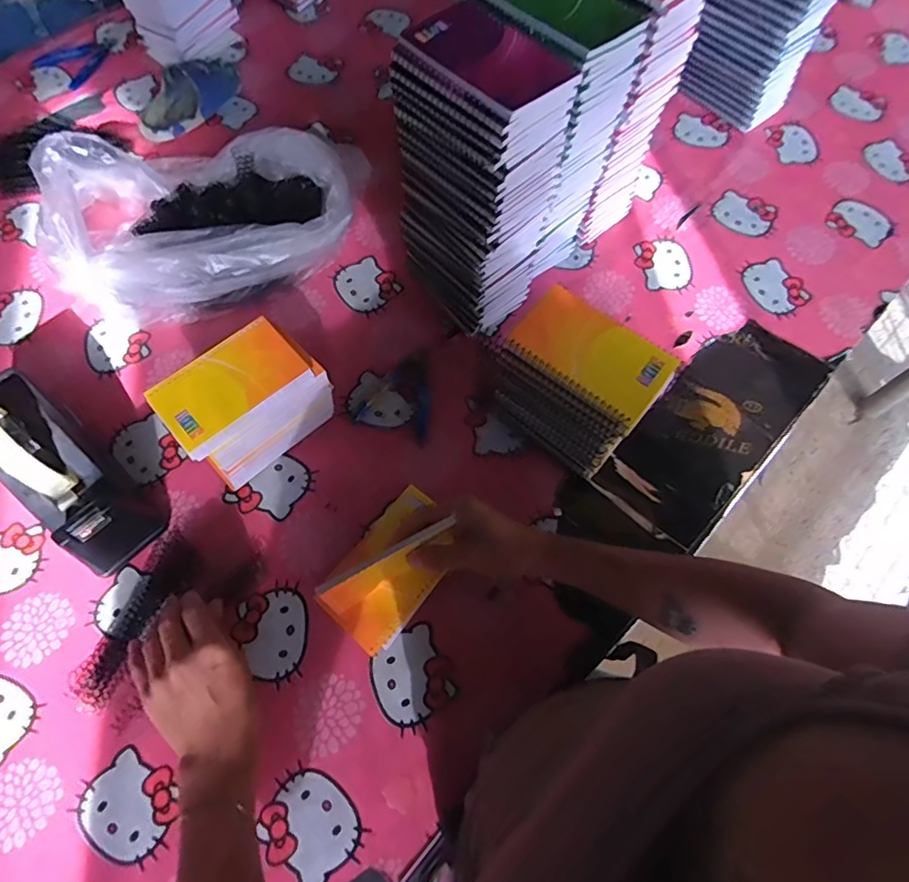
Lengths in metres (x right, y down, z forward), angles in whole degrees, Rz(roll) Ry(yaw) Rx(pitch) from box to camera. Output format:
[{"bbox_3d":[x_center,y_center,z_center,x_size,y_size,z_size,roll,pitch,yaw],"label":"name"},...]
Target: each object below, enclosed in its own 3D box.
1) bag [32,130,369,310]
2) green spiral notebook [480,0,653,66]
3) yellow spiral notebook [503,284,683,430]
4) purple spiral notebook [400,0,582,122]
[{"bbox_3d":[-0.292,-0.280,0.672,0.365,0.109,0.257,-11,66,-5],"label":"bag"},{"bbox_3d":[0.092,-0.376,0.478,0.122,0.020,0.108,42,69,12],"label":"green spiral notebook"},{"bbox_3d":[0.119,-0.077,0.474,0.129,0.015,0.081,38,71,15],"label":"yellow spiral notebook"},{"bbox_3d":[0.026,-0.311,0.444,0.122,0.018,0.093,42,72,16],"label":"purple spiral notebook"}]

